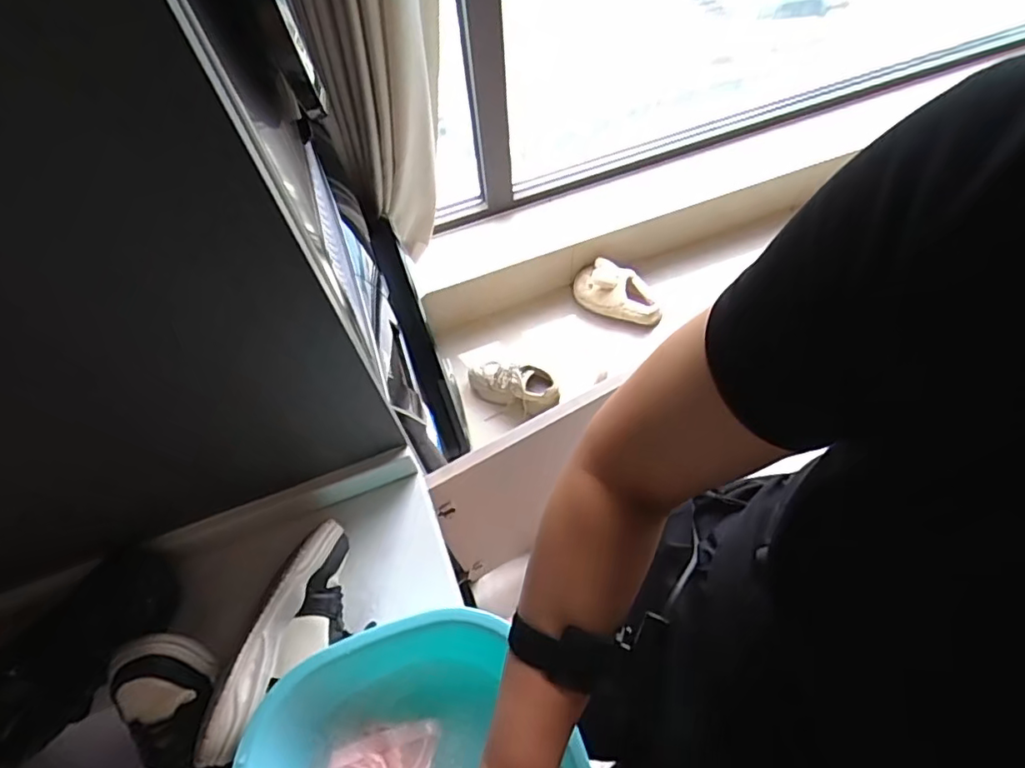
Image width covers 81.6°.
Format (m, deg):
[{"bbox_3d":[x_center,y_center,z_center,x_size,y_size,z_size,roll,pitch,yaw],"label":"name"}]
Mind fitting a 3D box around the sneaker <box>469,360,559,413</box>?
[{"bbox_3d":[0.005,0.004,1.566,0.238,0.119,0.096,13,65,9],"label":"sneaker"}]

